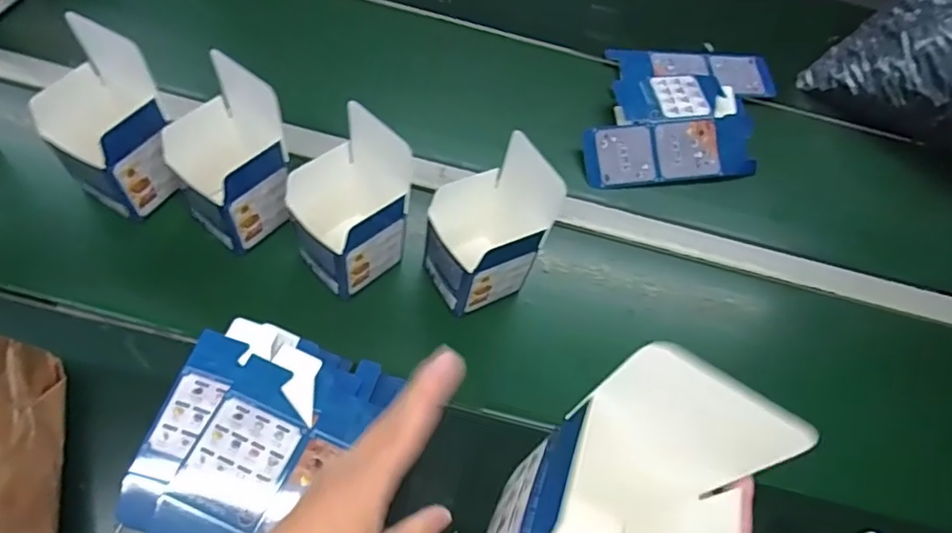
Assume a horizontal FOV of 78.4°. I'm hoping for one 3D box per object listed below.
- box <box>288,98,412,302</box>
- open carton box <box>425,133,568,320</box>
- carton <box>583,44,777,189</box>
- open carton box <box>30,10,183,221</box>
[{"bbox_3d":[-0.128,-0.056,0.592,0.111,0.130,0.097,-36,68,-20],"label":"box"},{"bbox_3d":[0.008,-0.033,0.591,0.107,0.184,0.092,-28,65,-17],"label":"open carton box"},{"bbox_3d":[0.283,-0.222,0.806,0.306,0.048,0.224,-6,61,-6],"label":"carton"},{"bbox_3d":[-0.368,-0.137,0.590,0.089,0.150,0.103,34,65,16],"label":"open carton box"}]

